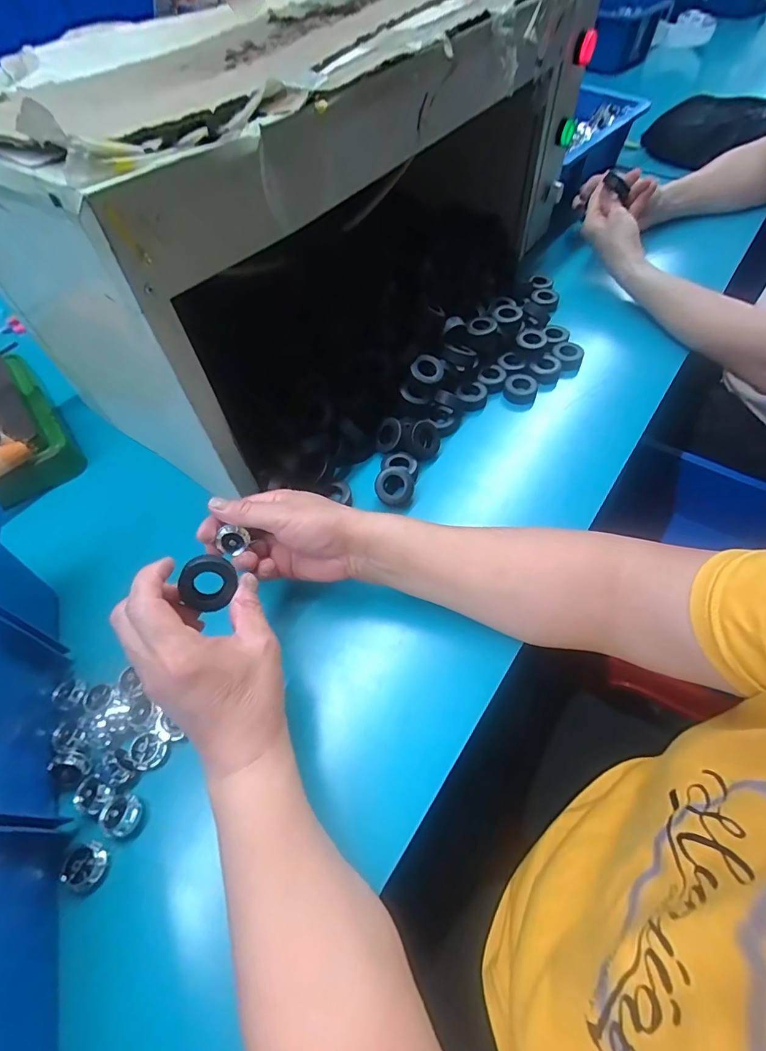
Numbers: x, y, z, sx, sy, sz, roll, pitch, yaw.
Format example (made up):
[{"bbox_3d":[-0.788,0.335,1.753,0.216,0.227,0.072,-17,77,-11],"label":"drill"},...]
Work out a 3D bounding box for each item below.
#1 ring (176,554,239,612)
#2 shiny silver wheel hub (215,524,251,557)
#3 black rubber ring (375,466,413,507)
[{"bbox_3d":[-0.118,0.038,0.309,0.036,0.012,0.035,-3,105,-12],"label":"ring"},{"bbox_3d":[-0.117,0.011,0.354,0.018,0.019,0.014,27,15,-20],"label":"shiny silver wheel hub"},{"bbox_3d":[0.011,-0.038,0.436,0.036,0.012,0.037,13,85,-2],"label":"black rubber ring"}]

